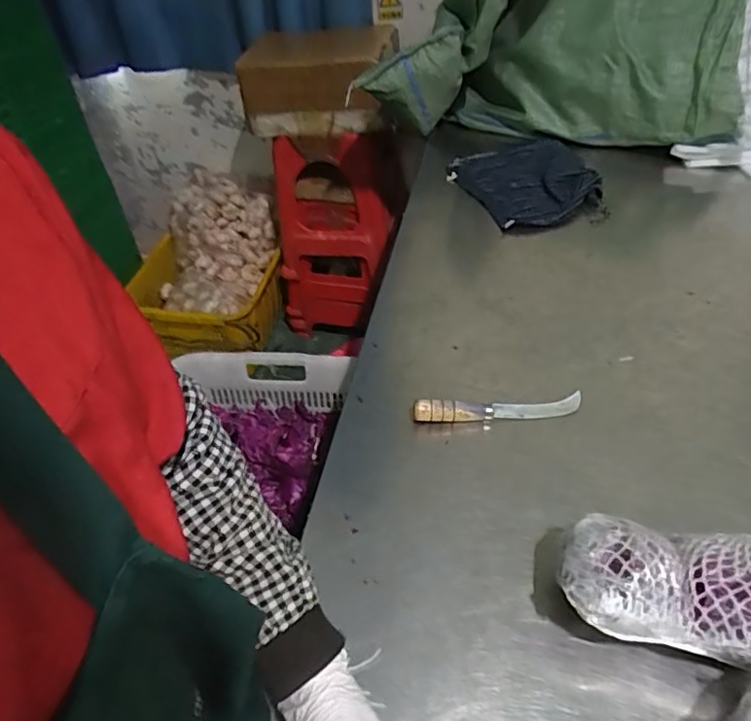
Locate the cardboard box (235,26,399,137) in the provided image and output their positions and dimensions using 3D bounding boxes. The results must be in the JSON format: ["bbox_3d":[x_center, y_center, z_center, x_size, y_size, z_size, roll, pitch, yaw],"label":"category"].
[{"bbox_3d":[-0.149,-0.774,1.560,0.409,0.207,0.258,3,45,5],"label":"cardboard box"}]

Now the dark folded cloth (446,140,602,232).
[{"bbox_3d":[0.306,-0.351,1.125,0.267,0.052,0.290,-18,46,-14],"label":"dark folded cloth"}]

